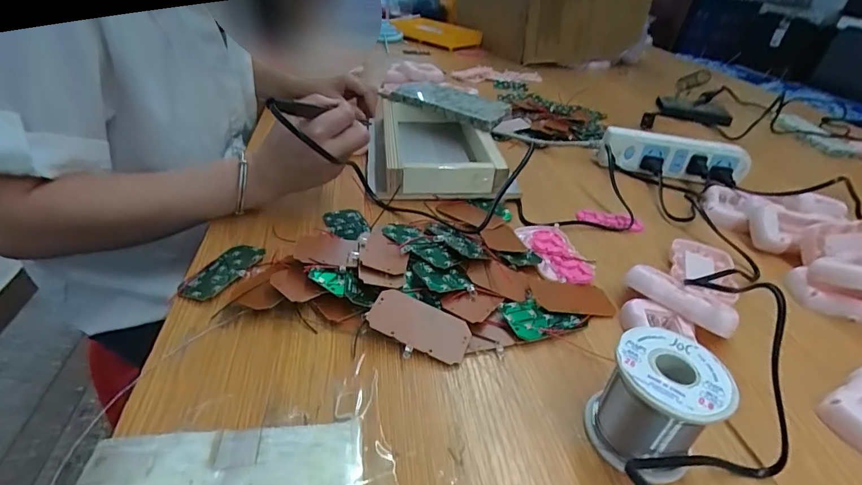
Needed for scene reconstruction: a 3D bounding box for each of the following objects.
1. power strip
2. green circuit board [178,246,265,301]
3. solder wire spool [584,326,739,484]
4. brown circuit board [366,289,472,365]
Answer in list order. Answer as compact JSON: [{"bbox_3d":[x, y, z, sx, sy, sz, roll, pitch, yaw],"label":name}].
[{"bbox_3d":[0.341,-0.123,0.614,0.193,0.050,0.037,9,35,4],"label":"power strip"},{"bbox_3d":[-0.172,0.022,0.365,0.037,0.010,0.071,17,36,16],"label":"green circuit board"},{"bbox_3d":[0.132,0.095,0.260,0.062,0.064,0.061,-18,41,-31],"label":"solder wire spool"},{"bbox_3d":[-0.008,0.061,0.323,0.075,0.007,0.037,23,46,8],"label":"brown circuit board"}]

